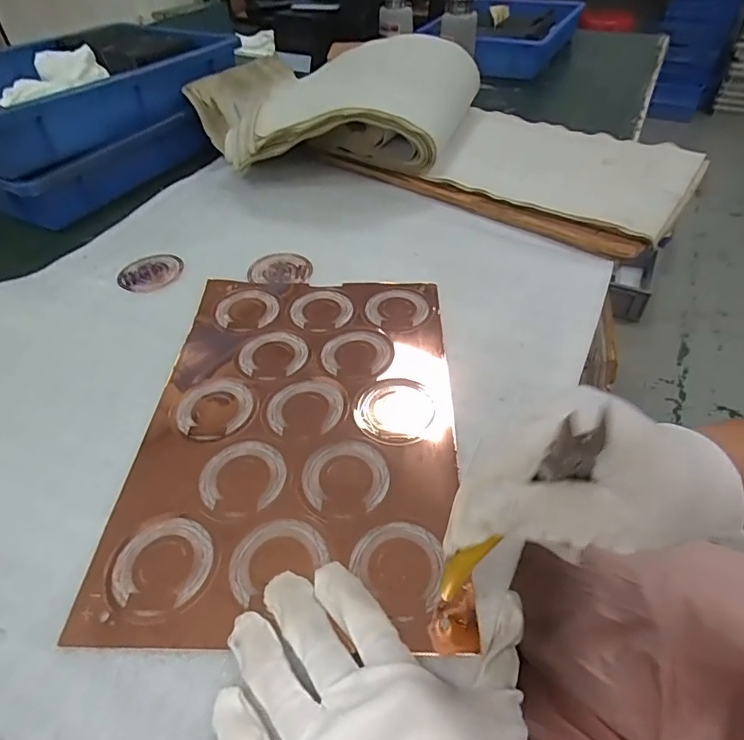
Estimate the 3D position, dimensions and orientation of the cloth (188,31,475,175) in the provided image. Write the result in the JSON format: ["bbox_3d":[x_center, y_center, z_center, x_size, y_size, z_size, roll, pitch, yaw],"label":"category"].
[{"bbox_3d":[-0.042,-0.347,0.646,0.347,0.110,0.302,6,46,8],"label":"cloth"}]

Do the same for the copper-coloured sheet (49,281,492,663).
[{"bbox_3d":[-0.048,0.030,0.346,0.203,0.005,0.293,0,46,2],"label":"copper-coloured sheet"}]

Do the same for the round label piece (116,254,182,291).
[{"bbox_3d":[-0.215,-0.095,0.482,0.050,0.007,0.060,20,50,20],"label":"round label piece"}]

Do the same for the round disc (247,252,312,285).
[{"bbox_3d":[-0.089,-0.102,0.482,0.058,0.008,0.053,-5,46,-3],"label":"round disc"}]

